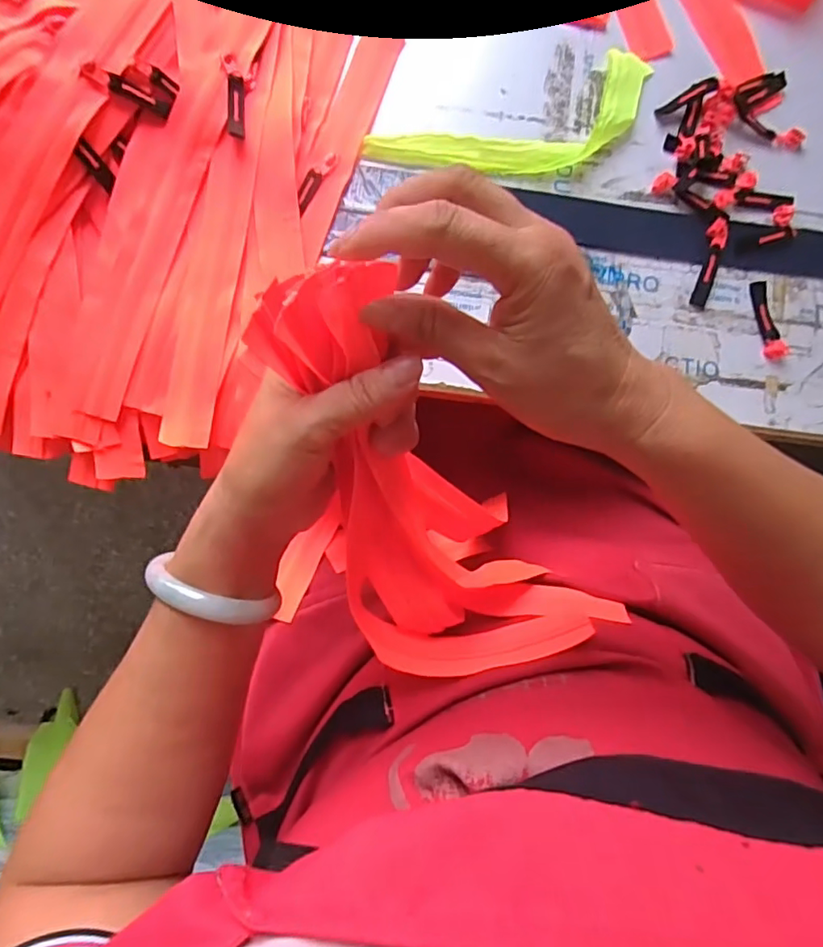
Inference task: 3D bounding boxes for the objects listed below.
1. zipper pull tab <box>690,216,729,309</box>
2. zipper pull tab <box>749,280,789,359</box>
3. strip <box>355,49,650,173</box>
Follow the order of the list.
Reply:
[{"bbox_3d":[0.230,-0.163,0.422,0.014,0.008,0.071,16,85,-2],"label":"zipper pull tab"},{"bbox_3d":[0.273,-0.118,0.419,0.016,0.008,0.061,-9,86,-3],"label":"zipper pull tab"},{"bbox_3d":[0.085,-0.262,0.419,0.229,0.017,0.071,-23,87,-4],"label":"strip"}]

